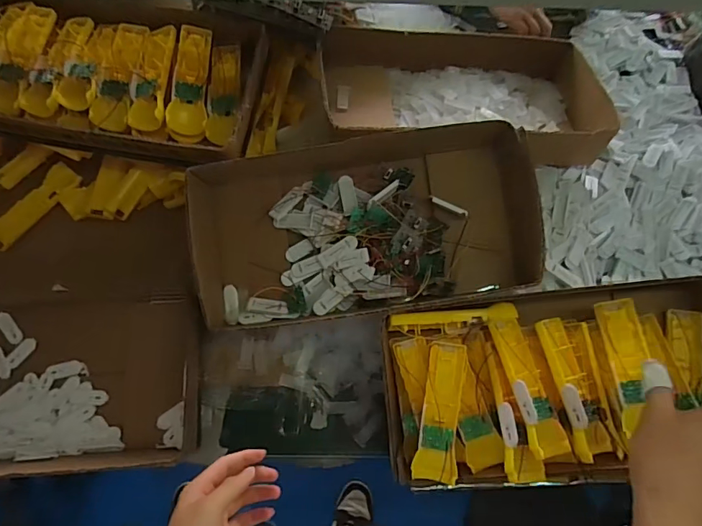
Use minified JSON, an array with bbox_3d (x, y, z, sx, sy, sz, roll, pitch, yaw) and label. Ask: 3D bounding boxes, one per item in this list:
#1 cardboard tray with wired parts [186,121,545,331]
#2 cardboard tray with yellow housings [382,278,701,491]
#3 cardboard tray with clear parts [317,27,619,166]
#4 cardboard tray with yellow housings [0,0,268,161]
[{"bbox_3d":[0.021,-0.047,0.614,0.433,0.111,0.236,-4,88,6],"label":"cardboard tray with wired parts"},{"bbox_3d":[0.252,0.148,0.580,0.413,0.121,0.225,-3,68,-4],"label":"cardboard tray with yellow housings"},{"bbox_3d":[0.172,-0.258,0.717,0.419,0.104,0.247,-3,68,-2],"label":"cardboard tray with clear parts"},{"bbox_3d":[-0.365,-0.275,0.661,0.474,0.053,0.238,8,68,2],"label":"cardboard tray with yellow housings"}]

